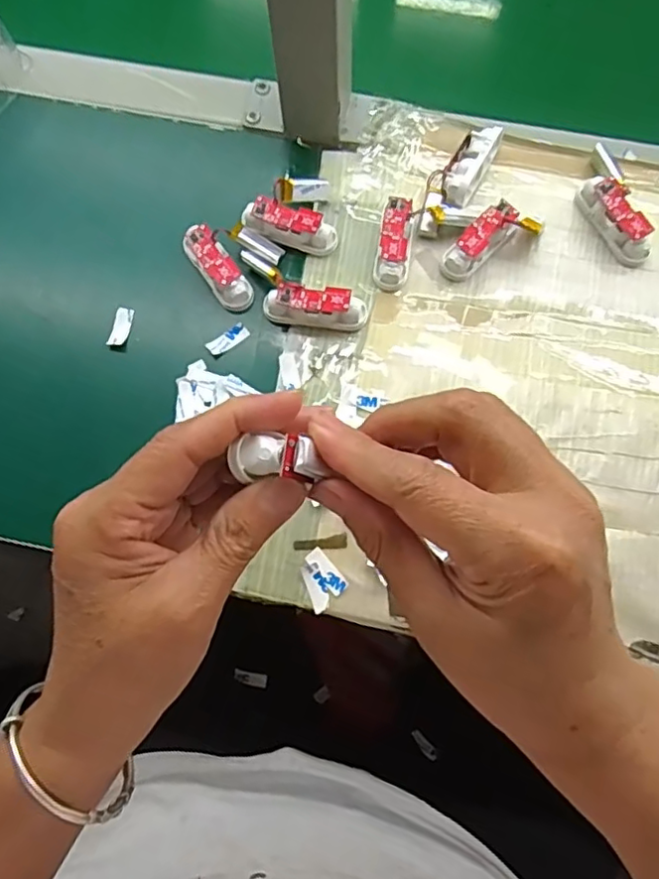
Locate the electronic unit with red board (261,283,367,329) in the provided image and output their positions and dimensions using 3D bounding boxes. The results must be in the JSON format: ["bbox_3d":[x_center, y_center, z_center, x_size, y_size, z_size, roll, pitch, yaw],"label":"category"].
[{"bbox_3d":[-0.009,-0.081,0.372,0.062,0.020,0.018,9,74,2],"label":"electronic unit with red board"}]

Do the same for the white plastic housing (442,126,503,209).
[{"bbox_3d":[0.089,-0.174,0.389,0.020,0.022,0.060,28,76,7],"label":"white plastic housing"}]

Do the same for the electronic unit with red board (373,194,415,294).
[{"bbox_3d":[0.041,-0.121,0.381,0.020,0.021,0.055,10,74,2],"label":"electronic unit with red board"}]

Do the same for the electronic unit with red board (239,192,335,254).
[{"bbox_3d":[-0.025,-0.136,0.387,0.060,0.019,0.017,17,75,4],"label":"electronic unit with red board"}]

